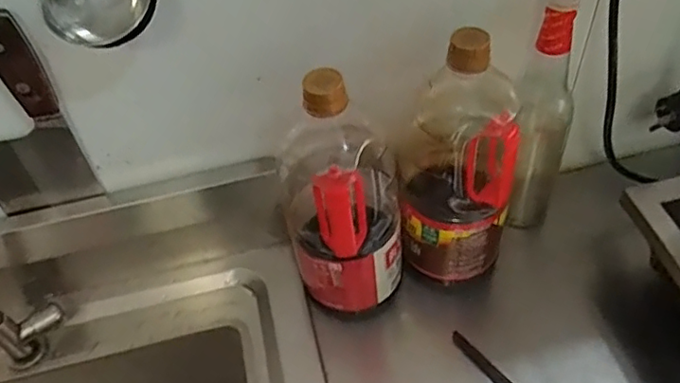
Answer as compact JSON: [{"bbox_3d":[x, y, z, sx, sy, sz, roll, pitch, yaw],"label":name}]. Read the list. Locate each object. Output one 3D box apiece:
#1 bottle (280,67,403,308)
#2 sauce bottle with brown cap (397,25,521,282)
[{"bbox_3d":[0.002,0.007,0.565,0.109,0.275,0.097,-14,50,-5],"label":"bottle"},{"bbox_3d":[0.112,-0.025,0.574,0.114,0.263,0.100,7,51,12],"label":"sauce bottle with brown cap"}]

